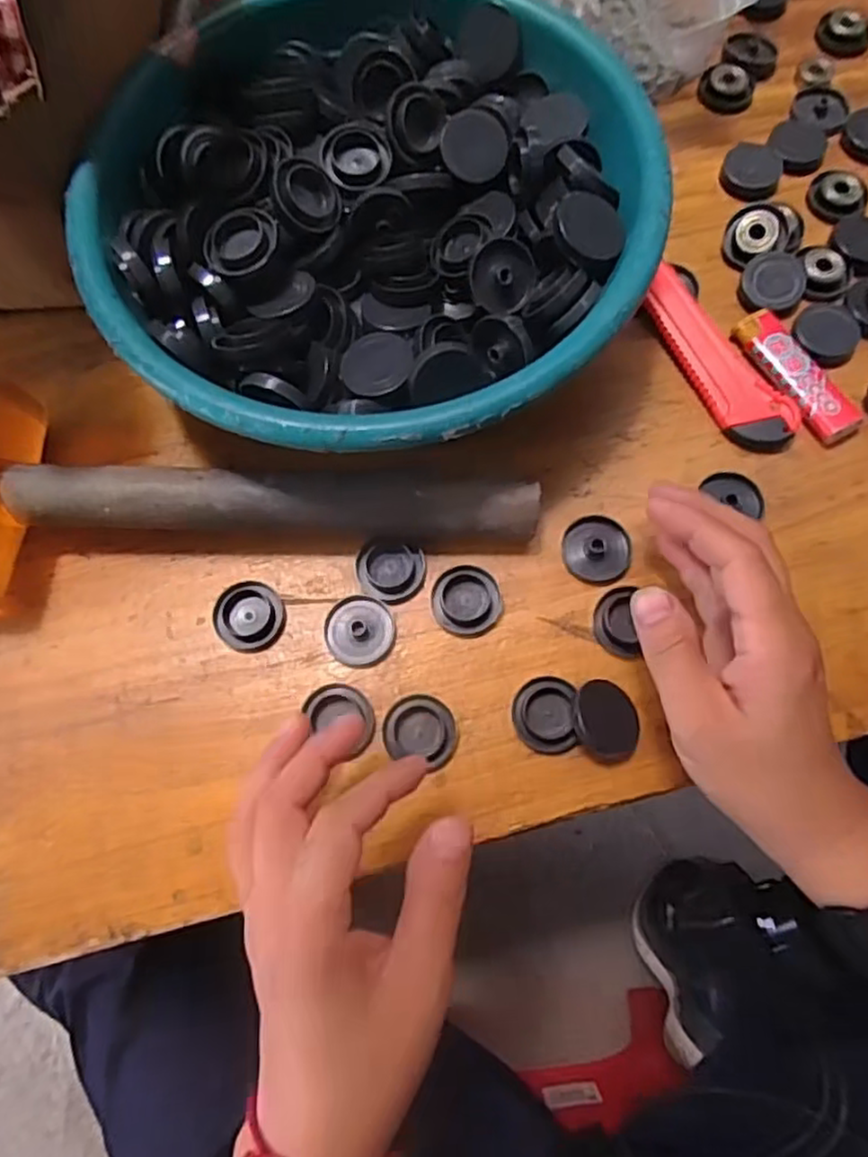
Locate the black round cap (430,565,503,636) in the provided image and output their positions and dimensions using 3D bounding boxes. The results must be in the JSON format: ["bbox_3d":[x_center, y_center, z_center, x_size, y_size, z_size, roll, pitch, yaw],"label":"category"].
[{"bbox_3d":[0.015,0.010,0.335,0.033,0.008,0.031,0,72,1],"label":"black round cap"}]

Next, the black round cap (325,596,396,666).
[{"bbox_3d":[-0.035,0.024,0.333,0.031,0.004,0.032,-4,72,0],"label":"black round cap"}]

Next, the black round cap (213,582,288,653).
[{"bbox_3d":[-0.088,0.017,0.336,0.034,0.006,0.032,0,72,1],"label":"black round cap"}]

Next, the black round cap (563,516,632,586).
[{"bbox_3d":[0.079,-0.014,0.341,0.031,0.008,0.033,0,72,1],"label":"black round cap"}]

